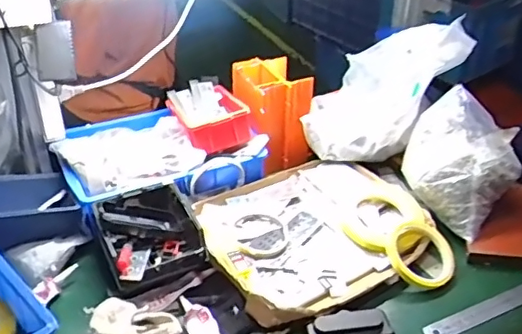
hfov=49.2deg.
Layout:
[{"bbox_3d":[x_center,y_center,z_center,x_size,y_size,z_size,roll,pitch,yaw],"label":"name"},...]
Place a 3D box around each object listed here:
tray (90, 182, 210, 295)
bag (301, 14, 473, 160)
[{"bbox_3d":[-0.149,0.093,0.753,0.129,0.060,0.150,-14,37,-21],"label":"tray"},{"bbox_3d":[0.202,-0.116,0.943,0.239,0.220,0.126,8,34,11],"label":"bag"}]

